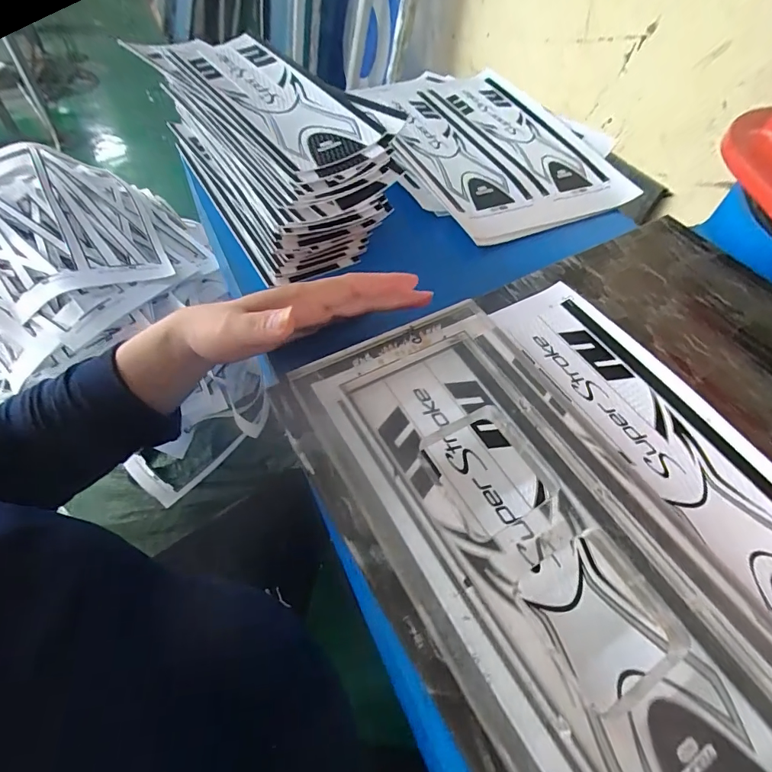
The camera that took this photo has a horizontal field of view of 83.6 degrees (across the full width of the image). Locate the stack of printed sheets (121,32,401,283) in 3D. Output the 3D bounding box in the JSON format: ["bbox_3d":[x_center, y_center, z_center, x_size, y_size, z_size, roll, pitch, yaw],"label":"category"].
[{"bbox_3d":[-0.120,-0.248,0.434,0.125,0.092,0.307,-30,62,-23],"label":"stack of printed sheets"}]

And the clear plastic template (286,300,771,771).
[{"bbox_3d":[0.084,0.086,0.238,0.158,0.022,0.323,-24,60,-20],"label":"clear plastic template"}]

